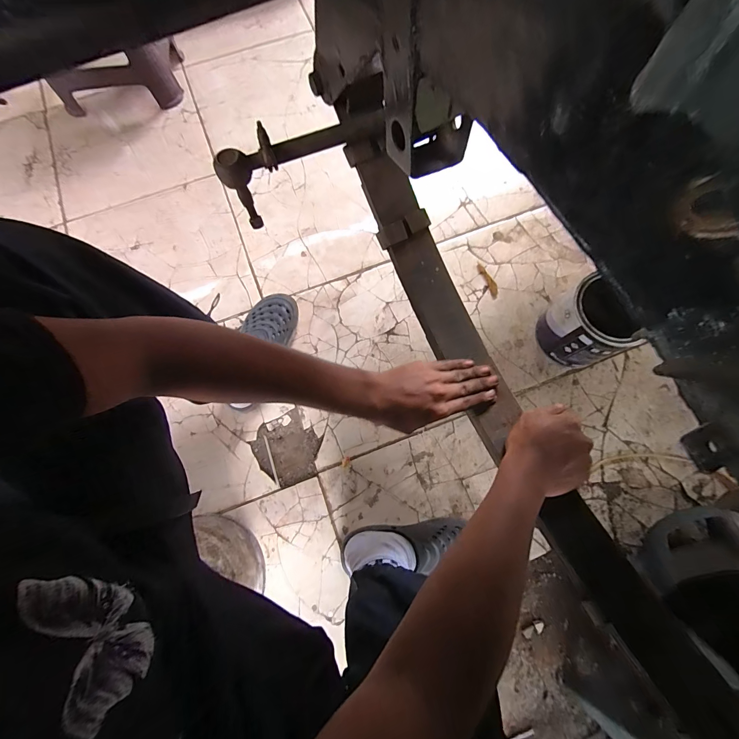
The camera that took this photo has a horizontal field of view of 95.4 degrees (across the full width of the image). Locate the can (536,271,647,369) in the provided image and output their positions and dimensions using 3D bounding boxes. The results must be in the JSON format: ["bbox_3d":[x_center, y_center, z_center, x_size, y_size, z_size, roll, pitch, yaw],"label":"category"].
[{"bbox_3d":[0.440,-0.087,0.677,0.142,0.163,0.135,0,76,1],"label":"can"}]

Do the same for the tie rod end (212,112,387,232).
[{"bbox_3d":[-0.084,-0.274,0.441,0.217,0.080,0.054,-29,77,-7],"label":"tie rod end"}]

